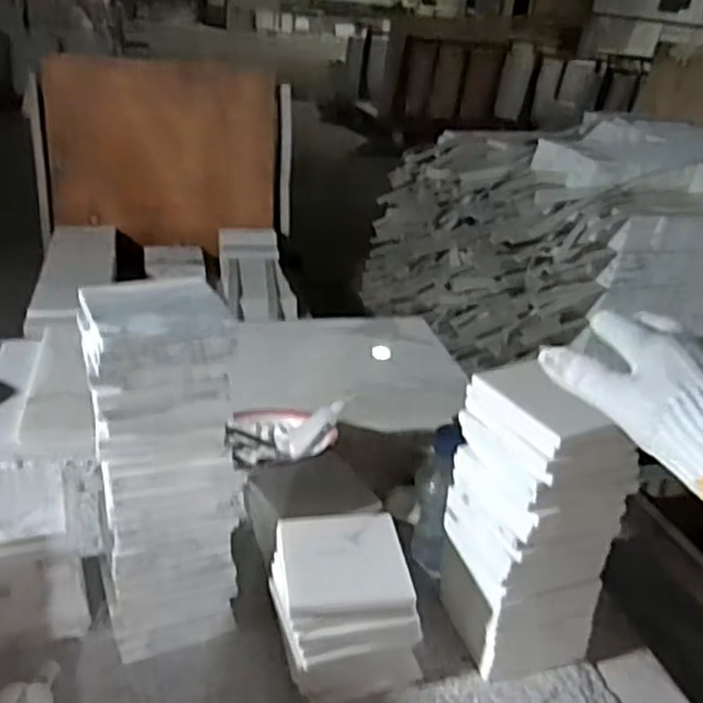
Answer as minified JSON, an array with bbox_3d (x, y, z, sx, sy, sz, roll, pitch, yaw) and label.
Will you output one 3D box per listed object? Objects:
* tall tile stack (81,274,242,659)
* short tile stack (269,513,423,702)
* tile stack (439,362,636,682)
[{"bbox_3d":[-0.158,0.101,0.634,0.116,0.298,0.114,-2,28,-18],"label":"tall tile stack"},{"bbox_3d":[-0.006,0.220,0.642,0.120,0.111,0.105,2,27,-12],"label":"short tile stack"},{"bbox_3d":[0.154,0.146,0.644,0.107,0.249,0.107,-8,31,-24],"label":"tile stack"}]

